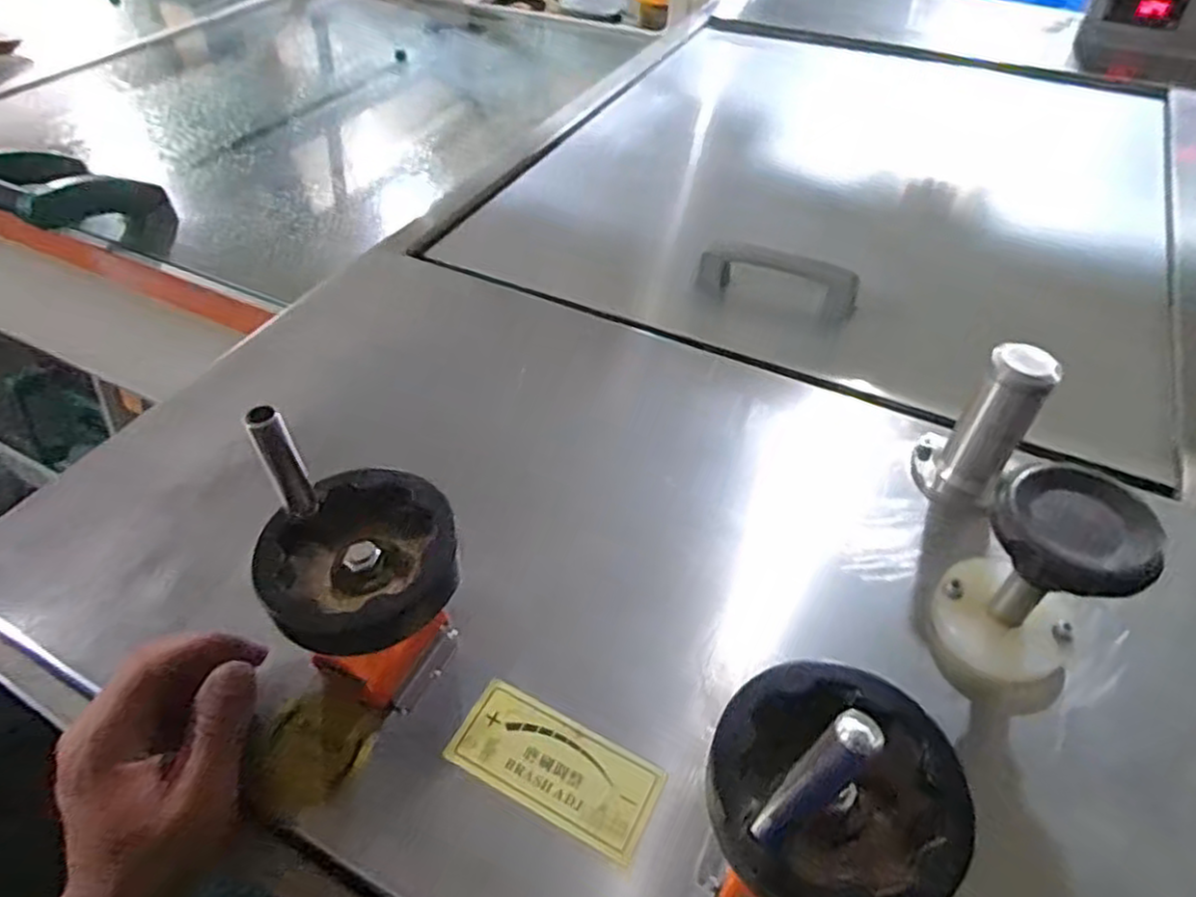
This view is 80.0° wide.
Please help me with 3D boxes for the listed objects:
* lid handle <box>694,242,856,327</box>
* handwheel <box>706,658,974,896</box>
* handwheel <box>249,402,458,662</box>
[{"bbox_3d":[0.161,-0.152,0.648,0.143,0.052,0.022,22,51,20],"label":"lid handle"},{"bbox_3d":[0.093,0.116,0.258,0.090,0.081,0.087,0,47,0],"label":"handwheel"},{"bbox_3d":[-0.117,0.038,0.339,0.094,0.078,0.093,-19,50,-16],"label":"handwheel"}]

